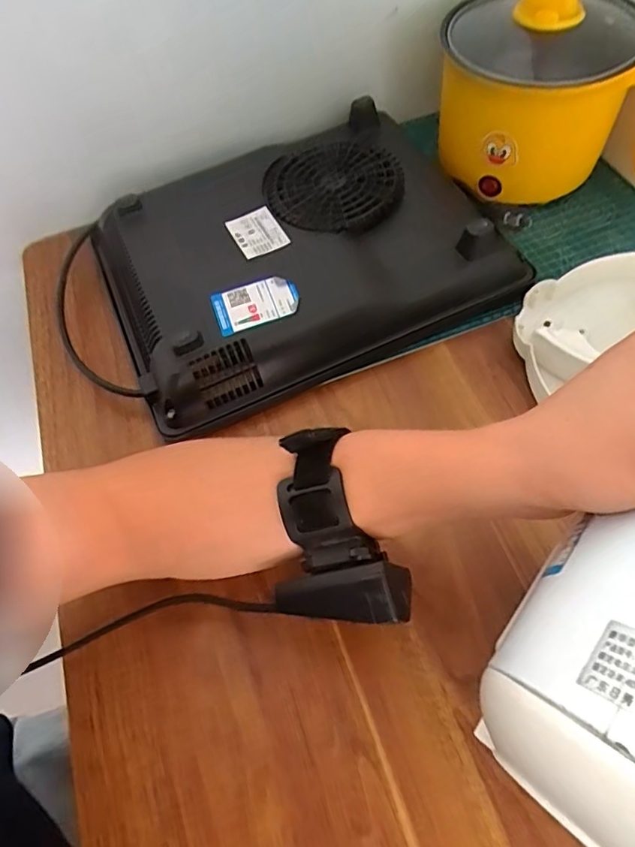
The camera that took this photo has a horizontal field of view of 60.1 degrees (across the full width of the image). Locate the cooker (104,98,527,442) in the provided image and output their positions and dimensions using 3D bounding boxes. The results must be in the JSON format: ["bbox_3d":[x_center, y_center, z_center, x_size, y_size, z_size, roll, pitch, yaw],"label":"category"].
[{"bbox_3d":[-0.026,-0.158,0.502,0.329,0.066,0.266,-24,61,-9],"label":"cooker"}]

